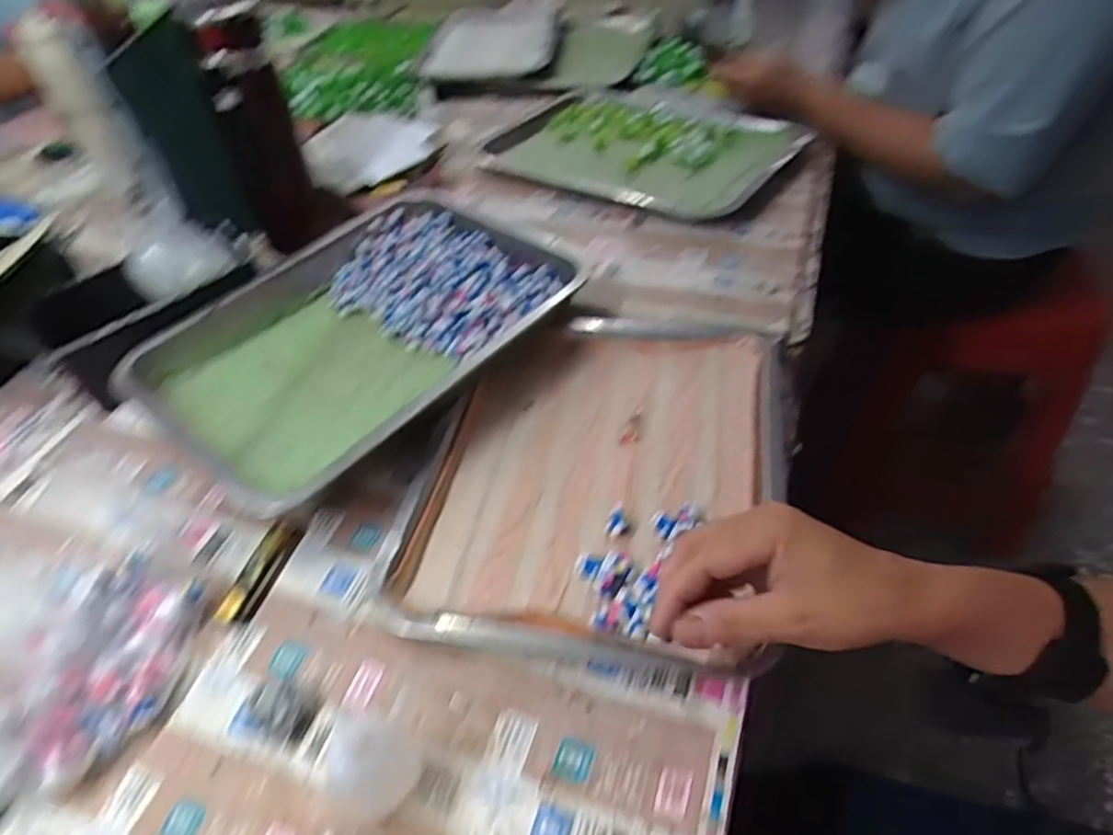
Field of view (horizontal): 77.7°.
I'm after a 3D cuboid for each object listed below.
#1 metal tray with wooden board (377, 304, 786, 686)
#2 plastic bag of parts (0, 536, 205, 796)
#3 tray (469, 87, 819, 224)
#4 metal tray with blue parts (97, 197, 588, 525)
[{"bbox_3d":[0.037,0.034,0.522,0.257,0.032,0.315,7,46,11],"label":"metal tray with wooden board"},{"bbox_3d":[-0.310,0.119,0.403,0.152,0.093,0.138,15,49,19],"label":"plastic bag of parts"},{"bbox_3d":[0.087,-0.331,0.830,0.365,0.036,0.238,24,52,26],"label":"tray"},{"bbox_3d":[-0.171,-0.071,0.611,0.259,0.056,0.345,31,55,30],"label":"metal tray with blue parts"}]

